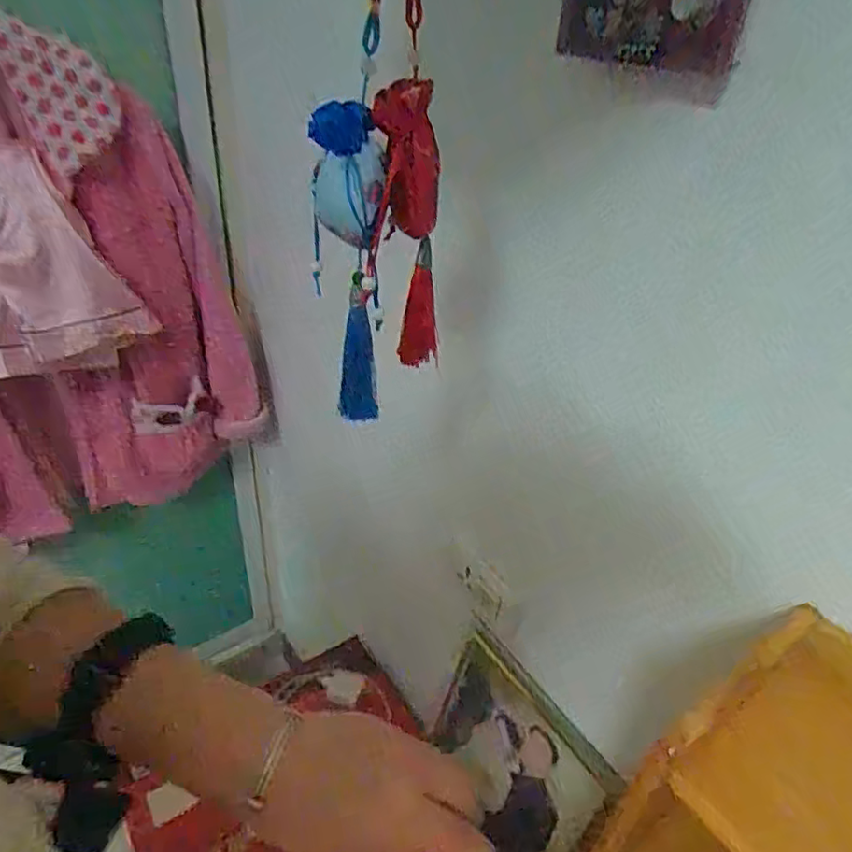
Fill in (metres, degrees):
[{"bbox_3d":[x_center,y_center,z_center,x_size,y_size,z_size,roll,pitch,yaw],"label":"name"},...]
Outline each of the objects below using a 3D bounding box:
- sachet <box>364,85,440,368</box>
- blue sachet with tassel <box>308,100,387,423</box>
[{"bbox_3d":[-0.010,-0.099,0.347,0.040,0.165,0.057,7,36,2],"label":"sachet"},{"bbox_3d":[-0.044,-0.077,0.356,0.037,0.194,0.044,-2,37,-10],"label":"blue sachet with tassel"}]

